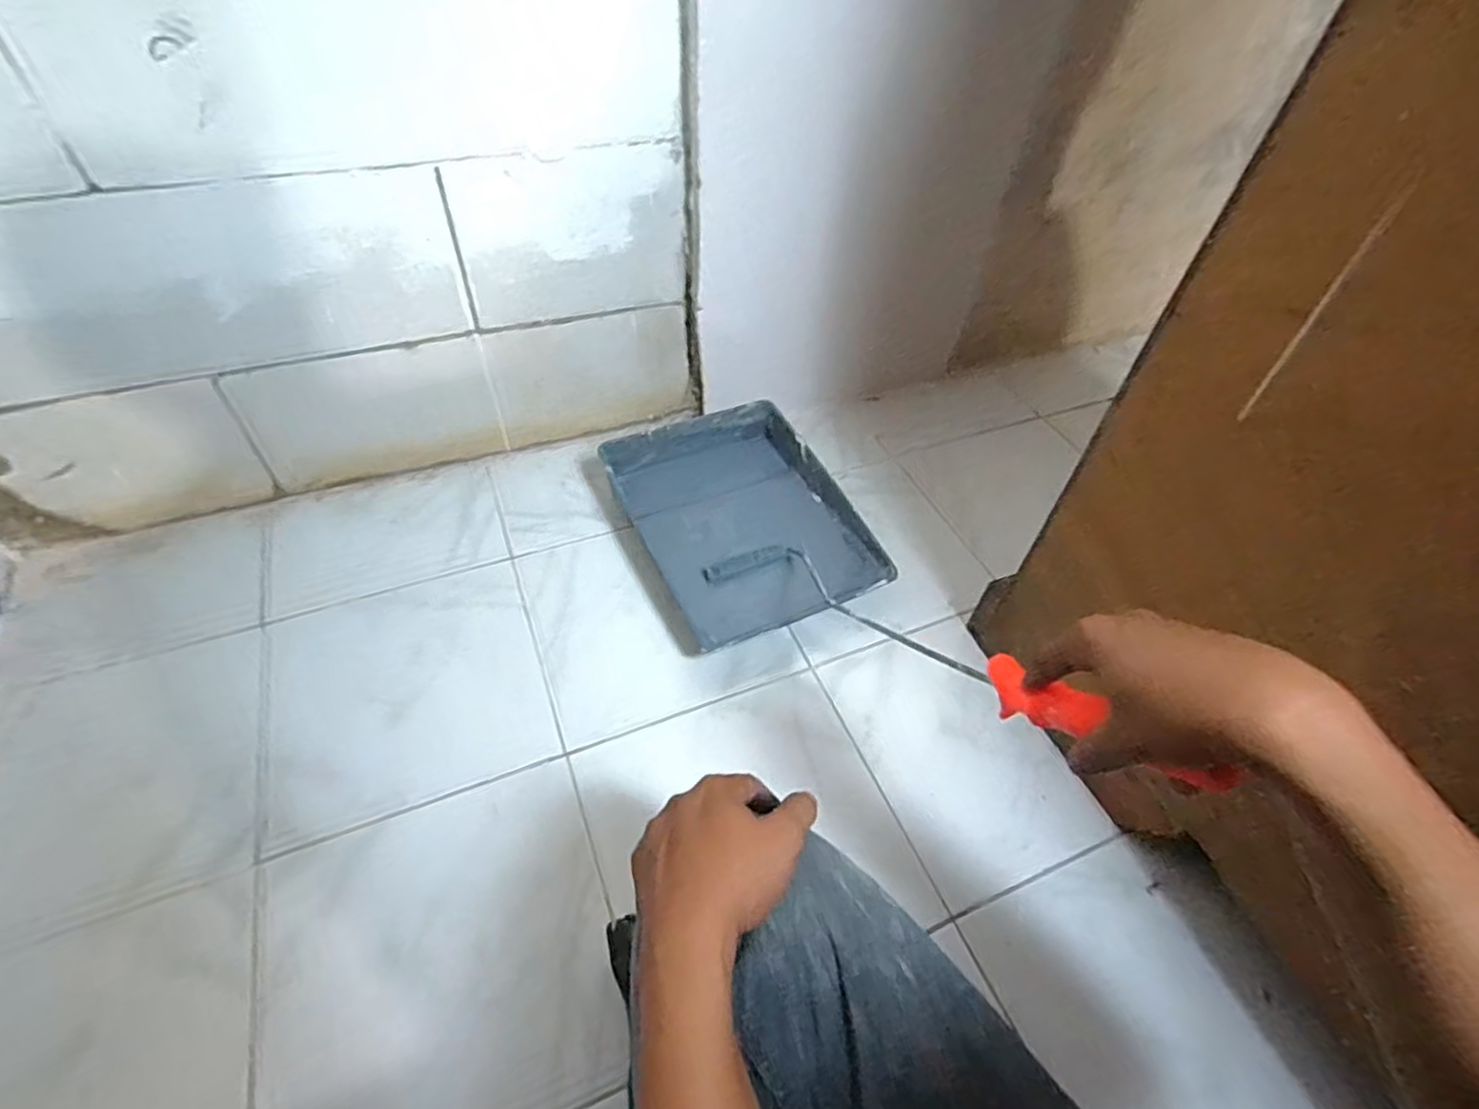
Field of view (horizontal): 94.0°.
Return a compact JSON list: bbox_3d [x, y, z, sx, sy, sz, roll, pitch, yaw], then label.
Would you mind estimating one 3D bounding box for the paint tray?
[{"bbox_3d":[-0.001,-0.057,0.962,0.280,0.082,0.369,-20,53,-19],"label":"paint tray"}]

